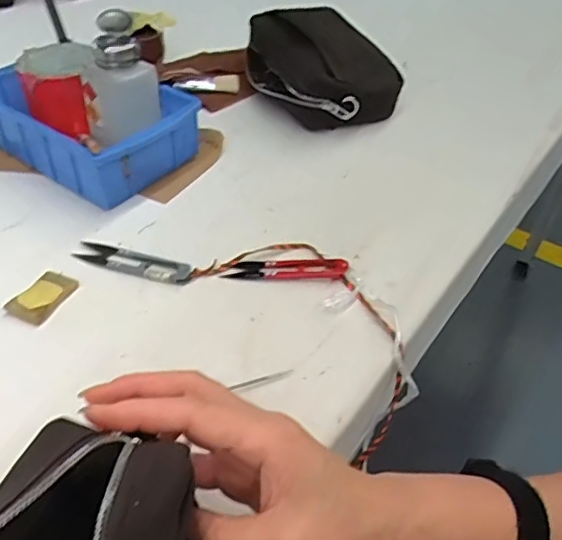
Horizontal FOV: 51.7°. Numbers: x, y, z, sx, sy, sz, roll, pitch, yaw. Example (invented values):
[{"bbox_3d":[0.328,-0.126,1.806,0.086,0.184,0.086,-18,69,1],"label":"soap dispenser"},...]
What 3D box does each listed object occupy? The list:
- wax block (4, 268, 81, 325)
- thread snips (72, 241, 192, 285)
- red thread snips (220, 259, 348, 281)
[{"bbox_3d":[-0.182,0.019,0.446,0.031,0.010,0.051,19,47,16],"label":"wax block"},{"bbox_3d":[-0.122,-0.008,0.477,0.101,0.006,0.025,16,47,13],"label":"thread snips"},{"bbox_3d":[0.005,-0.002,0.474,0.095,0.009,0.024,5,45,3],"label":"red thread snips"}]

